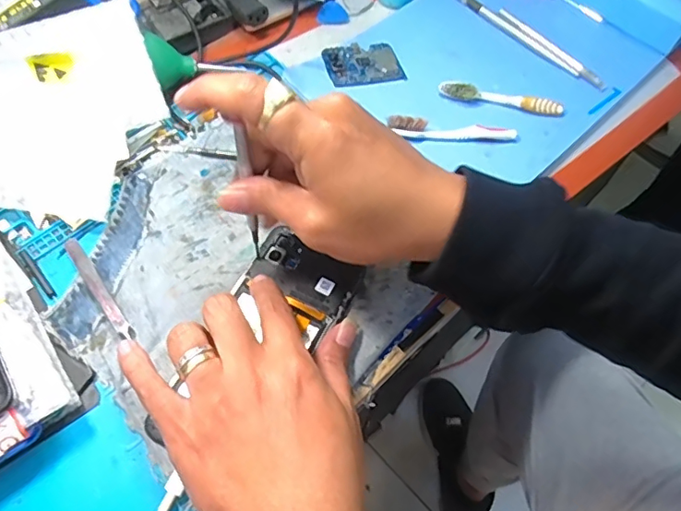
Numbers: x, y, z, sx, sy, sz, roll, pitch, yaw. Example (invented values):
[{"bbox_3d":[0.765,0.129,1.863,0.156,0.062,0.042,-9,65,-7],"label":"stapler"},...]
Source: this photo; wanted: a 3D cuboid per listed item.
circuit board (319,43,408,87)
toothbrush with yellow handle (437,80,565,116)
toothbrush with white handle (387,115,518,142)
[{"bbox_3d":[0.020,-0.166,0.451,0.066,0.004,0.046,-8,66,-10],"label":"circuit board"},{"bbox_3d":[0.134,-0.130,0.433,0.103,0.016,0.012,11,59,3],"label":"toothbrush with yellow handle"},{"bbox_3d":[0.090,-0.099,0.410,0.103,0.018,0.012,-1,60,-5],"label":"toothbrush with white handle"}]

